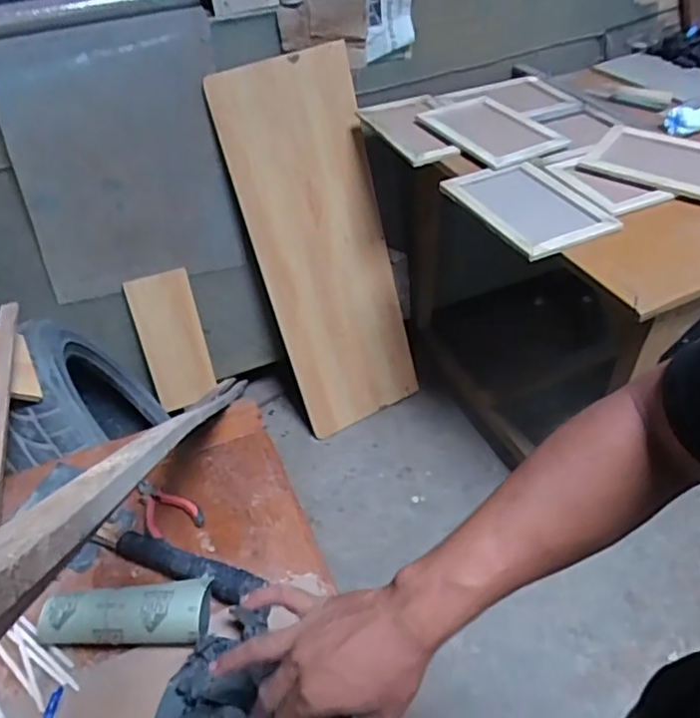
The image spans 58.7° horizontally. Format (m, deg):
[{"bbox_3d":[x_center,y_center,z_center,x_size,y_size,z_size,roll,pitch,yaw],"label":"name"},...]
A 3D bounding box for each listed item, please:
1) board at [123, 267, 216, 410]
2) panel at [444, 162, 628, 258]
[{"bbox_3d":[-0.458,-0.051,1.622,0.150,0.358,0.022,-19,30,-18],"label":"board"},{"bbox_3d":[0.336,-0.295,1.179,0.204,0.019,0.307,-21,46,-16],"label":"panel"}]

